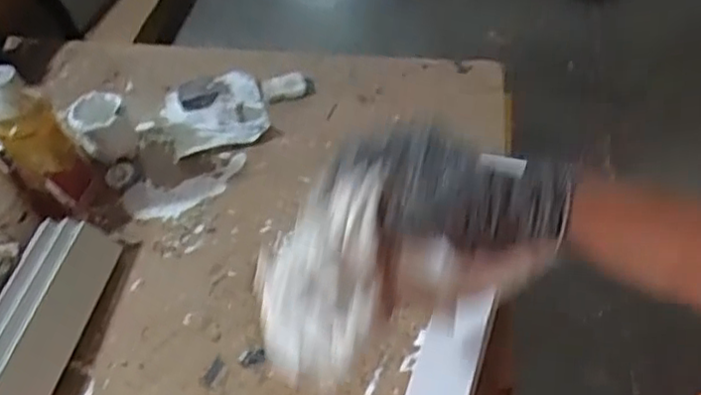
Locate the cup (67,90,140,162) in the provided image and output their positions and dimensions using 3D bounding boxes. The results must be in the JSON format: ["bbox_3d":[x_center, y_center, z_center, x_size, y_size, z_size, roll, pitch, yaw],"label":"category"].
[{"bbox_3d":[-0.288,-0.077,0.778,0.064,0.076,0.058,-23,51,-17],"label":"cup"}]

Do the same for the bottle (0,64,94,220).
[{"bbox_3d":[-0.323,-0.053,0.688,0.067,0.188,0.067,-26,52,-19],"label":"bottle"}]

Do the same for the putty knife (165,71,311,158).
[{"bbox_3d":[-0.142,-0.114,0.832,0.179,0.029,0.120,-17,49,-12],"label":"putty knife"}]

